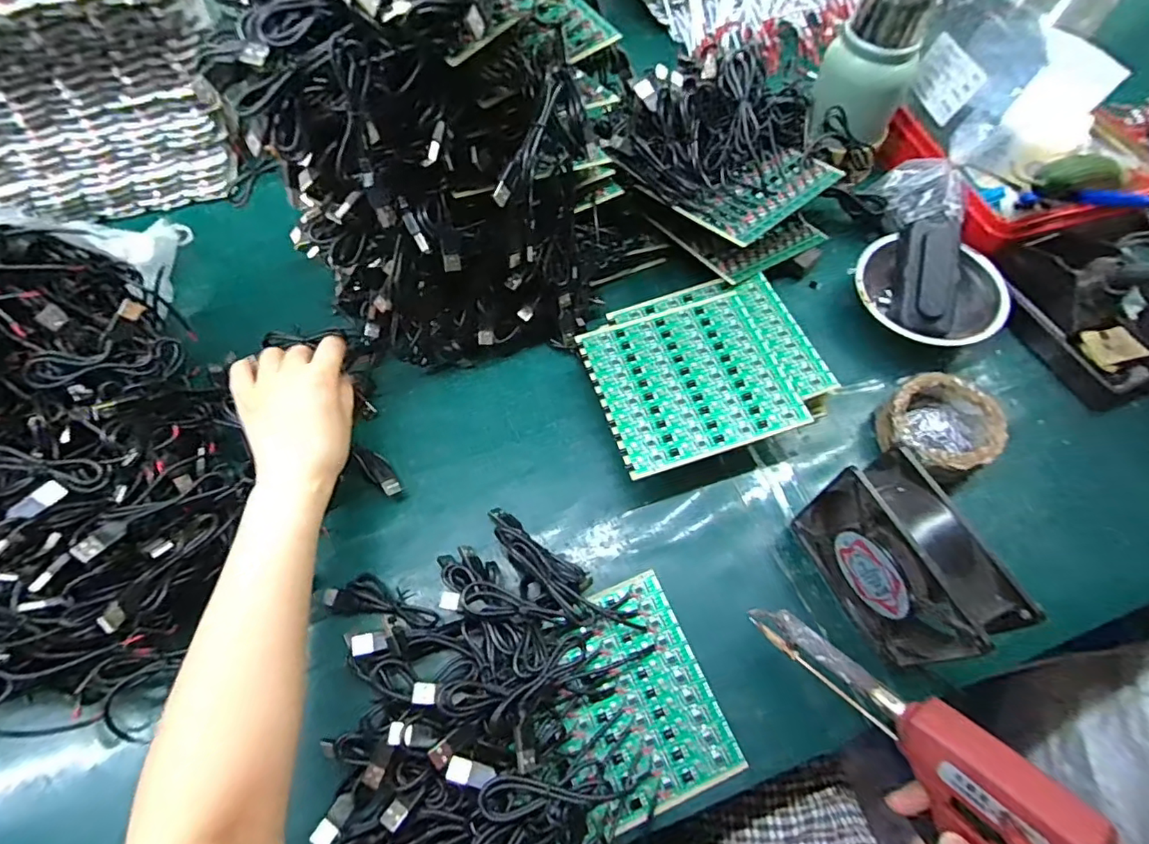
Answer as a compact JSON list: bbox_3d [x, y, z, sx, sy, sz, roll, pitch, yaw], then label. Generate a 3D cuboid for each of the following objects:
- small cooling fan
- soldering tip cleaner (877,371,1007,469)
[{"bbox_3d":[0.213,0.093,0.365,0.039,0.115,0.116,-24,65,-10],"label":"small cooling fan"},{"bbox_3d":[0.300,0.007,0.459,0.079,0.050,0.082,-1,63,1],"label":"soldering tip cleaner"}]

